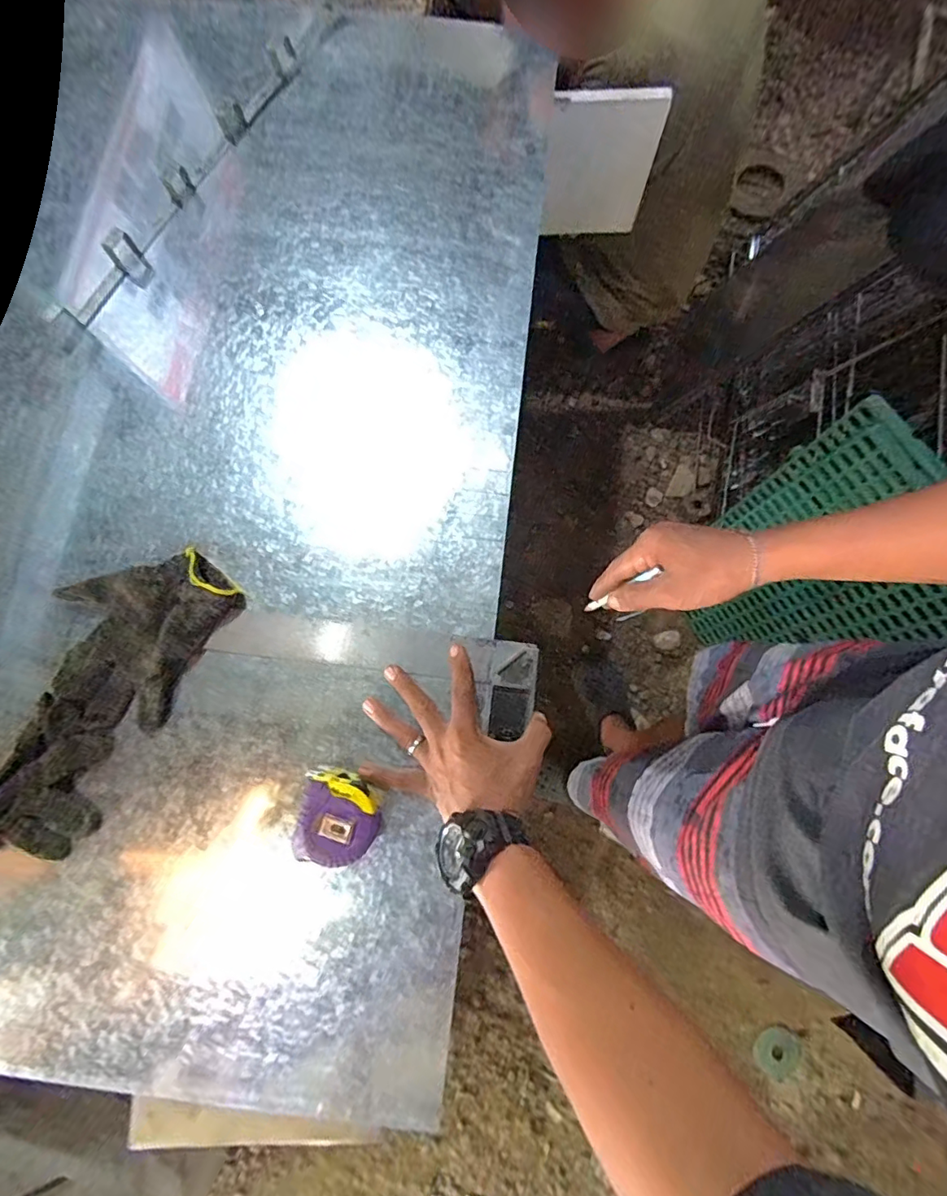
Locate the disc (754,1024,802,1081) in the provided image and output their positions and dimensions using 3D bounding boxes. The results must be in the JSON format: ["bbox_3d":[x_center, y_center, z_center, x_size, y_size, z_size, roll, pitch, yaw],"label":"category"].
[{"bbox_3d":[0.662,0.991,1.152,0.095,0.011,0.103,0,85,6],"label":"disc"}]

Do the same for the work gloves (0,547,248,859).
[{"bbox_3d":[-0.373,0.099,0.498,0.152,0.033,0.344,30,81,5],"label":"work gloves"}]

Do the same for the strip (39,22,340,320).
[{"bbox_3d":[-0.322,-0.525,0.629,0.056,0.019,0.506,30,81,5],"label":"strip"}]

